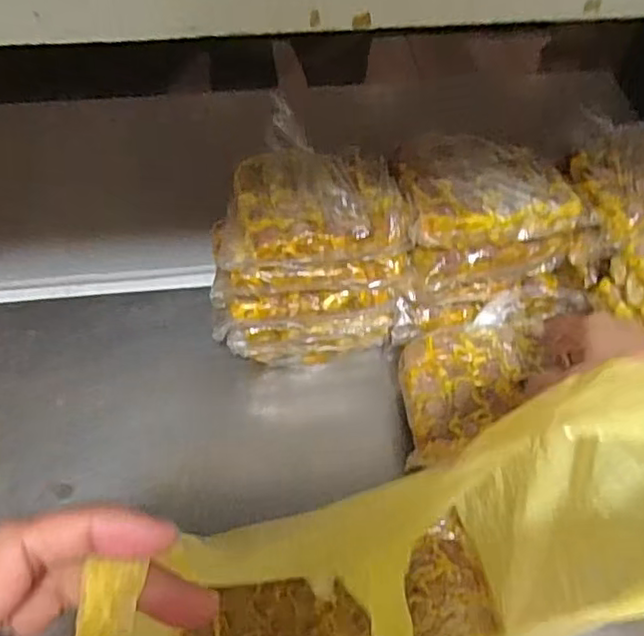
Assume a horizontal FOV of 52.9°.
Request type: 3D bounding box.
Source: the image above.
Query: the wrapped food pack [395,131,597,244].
[{"bbox_3d":[0.145,-0.117,0.563,0.155,0.032,0.110,-7,55,-7],"label":"wrapped food pack"}]

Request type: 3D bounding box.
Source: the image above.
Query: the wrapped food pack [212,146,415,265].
[{"bbox_3d":[-0.011,-0.099,0.552,0.154,0.037,0.113,-6,55,-6],"label":"wrapped food pack"}]

